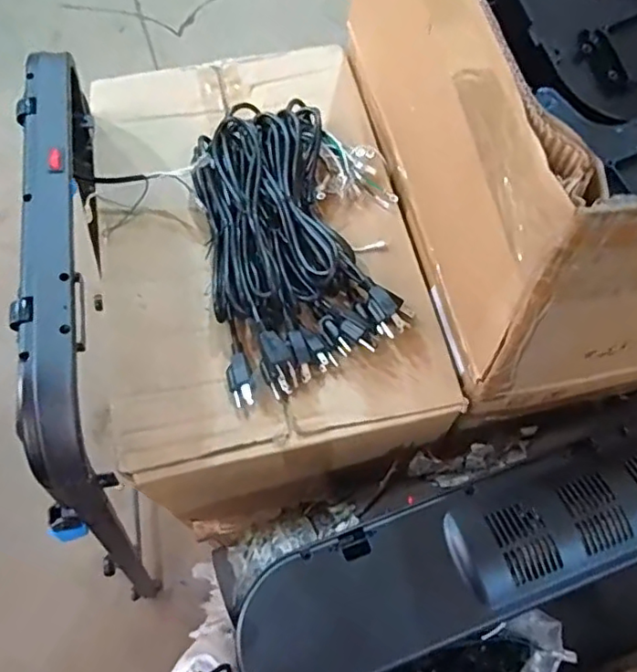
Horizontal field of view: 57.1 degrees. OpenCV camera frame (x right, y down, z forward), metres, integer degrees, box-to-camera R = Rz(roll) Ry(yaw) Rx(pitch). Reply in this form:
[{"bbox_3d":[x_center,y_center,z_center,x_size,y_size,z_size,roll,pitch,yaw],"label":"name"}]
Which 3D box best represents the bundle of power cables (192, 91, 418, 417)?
[{"bbox_3d":[-0.021,-0.115,0.647,0.210,0.061,0.345,-11,64,-4],"label":"bundle of power cables"}]

